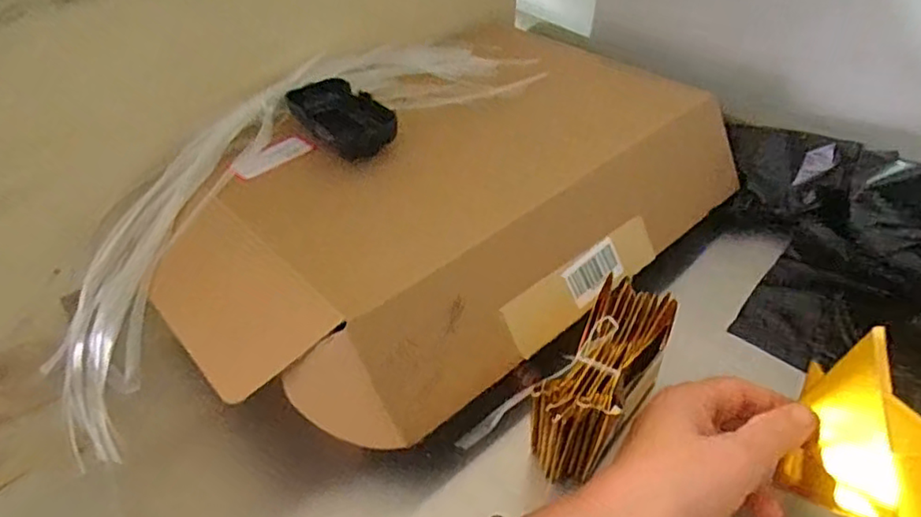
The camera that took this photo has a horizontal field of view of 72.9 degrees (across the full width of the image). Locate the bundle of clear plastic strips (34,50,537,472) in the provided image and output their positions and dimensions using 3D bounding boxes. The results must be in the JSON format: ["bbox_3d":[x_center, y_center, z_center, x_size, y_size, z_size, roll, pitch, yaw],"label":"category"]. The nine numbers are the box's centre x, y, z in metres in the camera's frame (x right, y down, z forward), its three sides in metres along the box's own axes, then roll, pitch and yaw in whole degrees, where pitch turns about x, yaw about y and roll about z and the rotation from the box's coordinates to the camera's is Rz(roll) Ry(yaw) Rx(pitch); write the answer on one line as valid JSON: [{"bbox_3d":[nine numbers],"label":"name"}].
[{"bbox_3d":[-0.143,-0.044,0.507,0.502,0.134,0.134,-43,53,-14],"label":"bundle of clear plastic strips"}]

